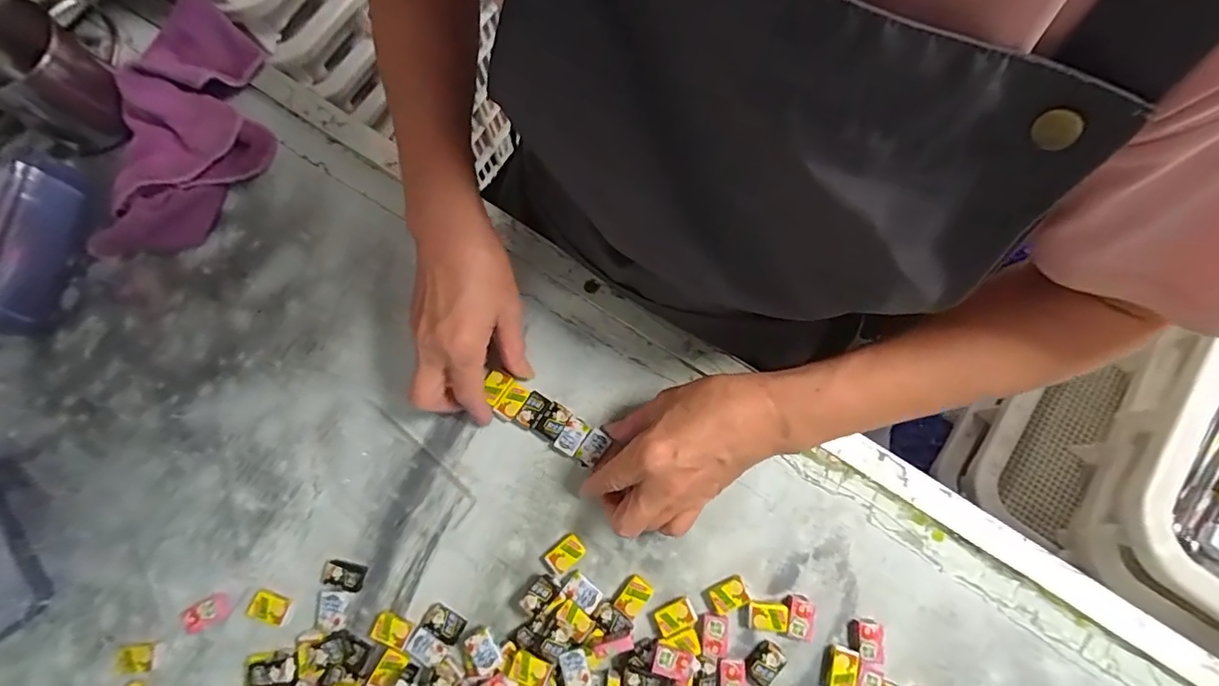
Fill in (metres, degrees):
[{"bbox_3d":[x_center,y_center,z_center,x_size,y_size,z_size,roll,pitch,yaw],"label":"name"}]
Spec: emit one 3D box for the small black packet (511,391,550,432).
[{"bbox_3d":[-0.059,0.052,0.396,0.017,0.005,0.029,35,81,8],"label":"small black packet"}]

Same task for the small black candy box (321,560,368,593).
[{"bbox_3d":[-0.190,0.165,0.375,0.031,0.007,0.017,12,78,4],"label":"small black candy box"}]

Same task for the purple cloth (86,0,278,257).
[{"bbox_3d":[-0.344,-0.179,0.431,0.112,0.046,0.213,5,78,2],"label":"purple cloth"}]

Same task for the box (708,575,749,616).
[{"bbox_3d":[0.083,0.176,0.369,0.024,0.009,0.018,-29,79,-5],"label":"box"}]

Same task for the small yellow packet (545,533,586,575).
[{"bbox_3d":[-0.031,0.151,0.377,0.026,0.008,0.018,-42,80,-7],"label":"small yellow packet"}]

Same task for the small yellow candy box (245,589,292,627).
[{"bbox_3d":[-0.239,0.185,0.370,0.029,0.006,0.018,16,79,5],"label":"small yellow candy box"}]

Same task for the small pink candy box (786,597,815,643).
[{"bbox_3d":[0.131,0.190,0.363,0.018,0.008,0.026,11,78,3],"label":"small pink candy box"}]

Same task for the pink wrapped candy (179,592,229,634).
[{"bbox_3d":[-0.283,0.190,0.370,0.032,0.007,0.018,-27,79,-5],"label":"pink wrapped candy"}]

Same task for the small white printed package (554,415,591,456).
[{"bbox_3d":[-0.027,0.069,0.393,0.018,0.008,0.026,33,80,8],"label":"small white printed package"}]

